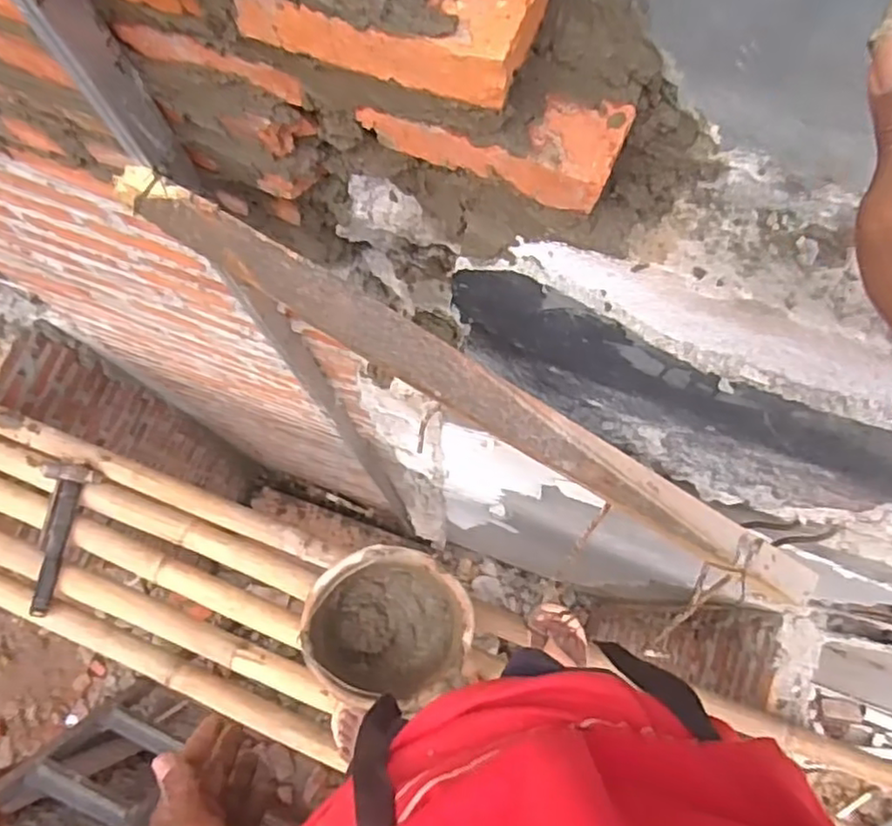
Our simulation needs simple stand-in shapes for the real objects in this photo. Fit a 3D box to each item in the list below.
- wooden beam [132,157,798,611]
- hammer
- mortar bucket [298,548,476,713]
[{"bbox_3d":[0.053,0.004,0.605,0.724,0.057,0.046,31,77,-12],"label":"wooden beam"},{"bbox_3d":[-0.820,0.255,1.420,0.133,0.027,0.315,9,75,4],"label":"hammer"},{"bbox_3d":[-0.103,0.398,1.283,0.277,0.191,0.281,0,75,1],"label":"mortar bucket"}]

